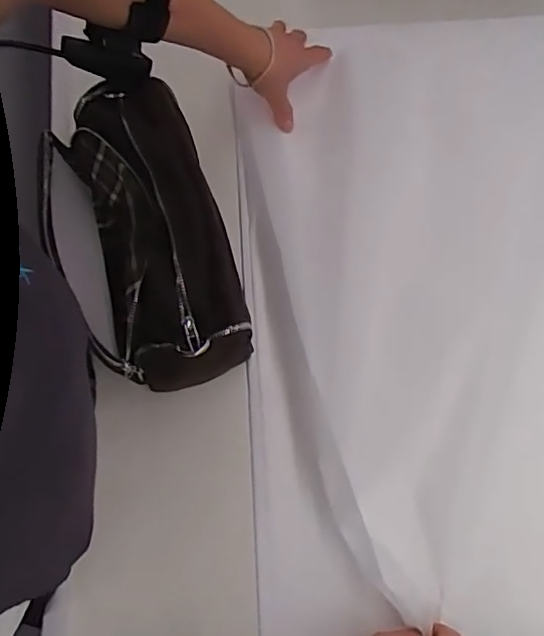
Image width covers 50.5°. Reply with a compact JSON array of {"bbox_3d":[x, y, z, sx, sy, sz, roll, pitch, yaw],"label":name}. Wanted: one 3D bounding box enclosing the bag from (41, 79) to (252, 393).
[{"bbox_3d":[-0.114,-0.067,0.541,0.133,0.147,0.256,-18,77,-5],"label":"bag"}]

